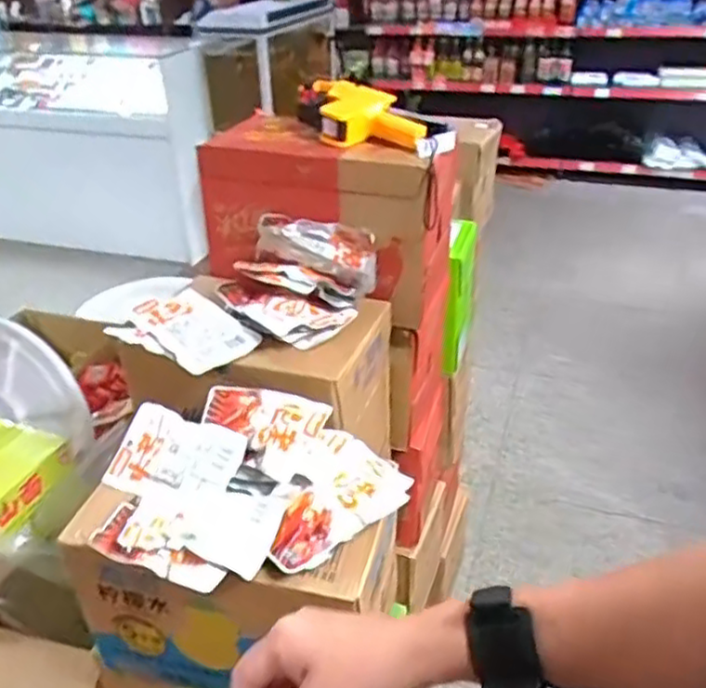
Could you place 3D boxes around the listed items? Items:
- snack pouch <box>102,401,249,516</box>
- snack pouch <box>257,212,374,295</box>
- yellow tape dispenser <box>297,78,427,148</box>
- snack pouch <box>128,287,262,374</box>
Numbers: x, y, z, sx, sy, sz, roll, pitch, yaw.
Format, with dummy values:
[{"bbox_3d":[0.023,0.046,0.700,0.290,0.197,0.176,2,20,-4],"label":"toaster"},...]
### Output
[{"bbox_3d":[-0.192,0.121,0.739,0.151,0.018,0.094,13,65,26],"label":"snack pouch"},{"bbox_3d":[-0.043,-0.120,0.863,0.155,0.068,0.055,17,32,-1],"label":"snack pouch"},{"bbox_3d":[0.004,-0.293,0.884,0.099,0.057,0.184,-15,33,-22],"label":"yellow tape dispenser"},{"bbox_3d":[-0.191,-0.020,0.823,0.092,0.034,0.147,-28,39,-37],"label":"snack pouch"}]

